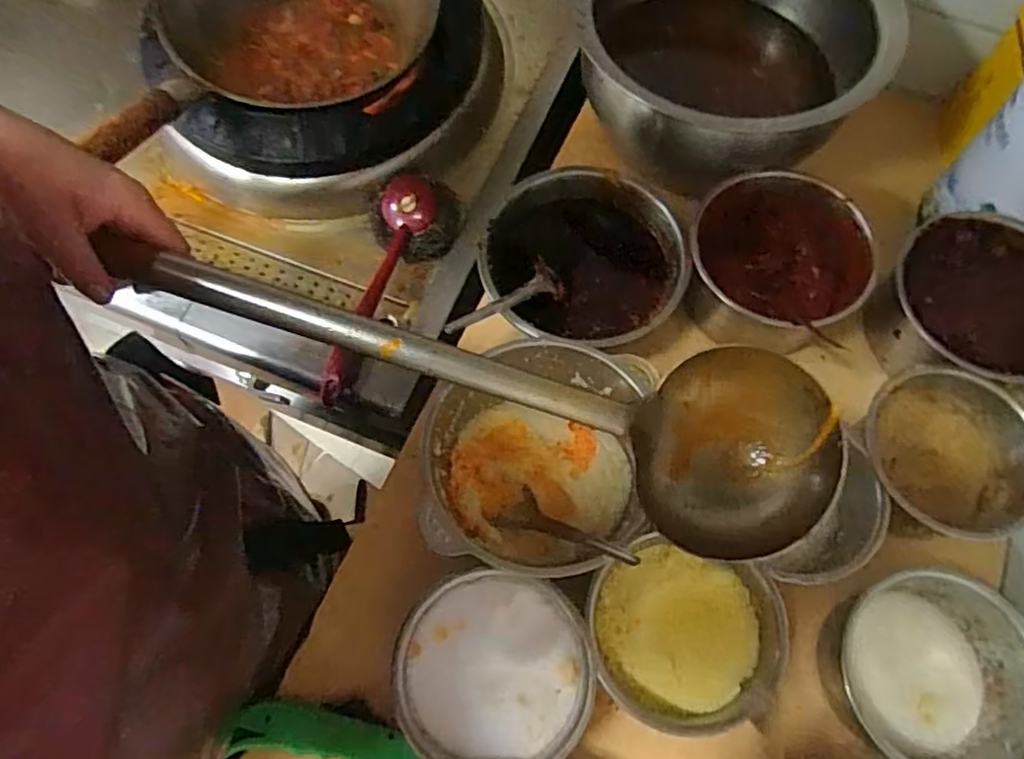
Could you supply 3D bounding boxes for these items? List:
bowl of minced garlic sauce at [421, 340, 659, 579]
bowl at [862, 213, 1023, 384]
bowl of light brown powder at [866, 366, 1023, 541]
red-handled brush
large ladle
[{"bbox_3d":[0.019,0.065,0.525,0.156,0.082,0.171,0,68,-1],"label":"bowl of minced garlic sauce"},{"bbox_3d":[0.390,-0.063,0.570,0.145,0.058,0.150,0,68,-1],"label":"bowl"},{"bbox_3d":[0.359,0.051,0.544,0.113,0.057,0.142,-36,73,-14],"label":"bowl of light brown powder"},{"bbox_3d":[-0.122,-0.101,0.710,0.107,0.042,0.269,8,68,2],"label":"red-handled brush"},{"bbox_3d":[-0.029,0.002,0.398,0.420,0.076,0.111,16,68,-2],"label":"large ladle"}]

